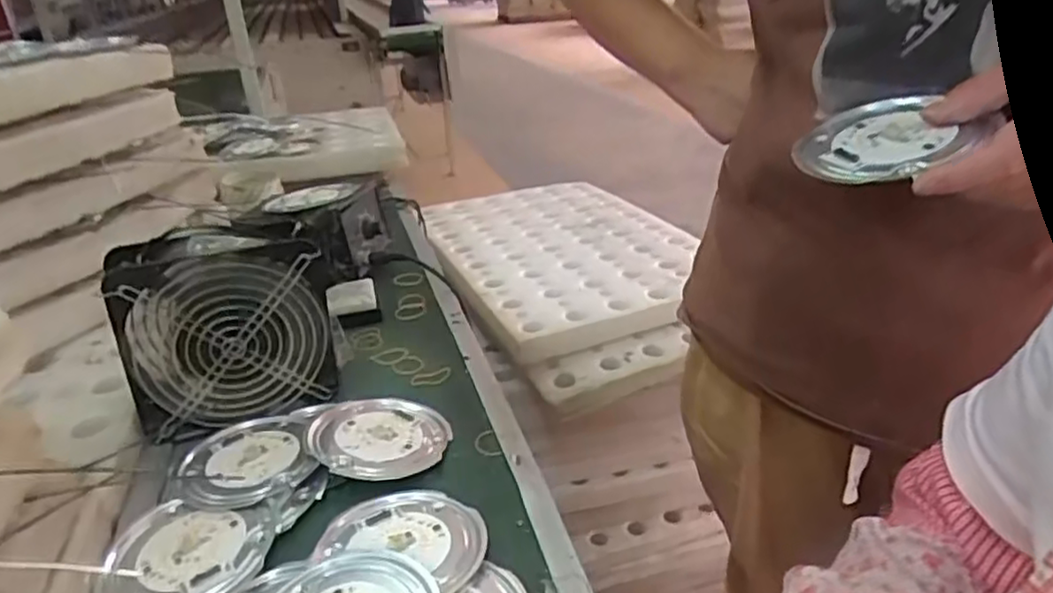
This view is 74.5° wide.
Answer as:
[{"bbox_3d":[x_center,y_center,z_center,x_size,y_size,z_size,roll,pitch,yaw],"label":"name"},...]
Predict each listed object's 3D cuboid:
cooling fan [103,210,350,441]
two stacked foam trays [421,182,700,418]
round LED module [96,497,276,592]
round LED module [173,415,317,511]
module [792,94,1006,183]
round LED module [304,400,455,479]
[{"bbox_3d":[-0.231,0.024,0.552,0.162,0.152,0.061,-15,29,-23],"label":"cooling fan"},{"bbox_3d":[0.065,-0.050,1.112,0.371,0.076,0.608,-12,27,-17],"label":"two stacked foam trays"},{"bbox_3d":[-0.209,0.161,0.431,0.091,0.014,0.088,-3,26,1],"label":"round LED module"},{"bbox_3d":[-0.207,0.119,0.509,0.092,0.013,0.101,-3,26,1],"label":"round LED module"},{"bbox_3d":[0.208,-0.092,0.408,0.089,0.013,0.092,-34,33,-12],"label":"module"},{"bbox_3d":[-0.111,0.102,0.528,0.101,0.020,0.090,-15,28,-22],"label":"round LED module"}]

